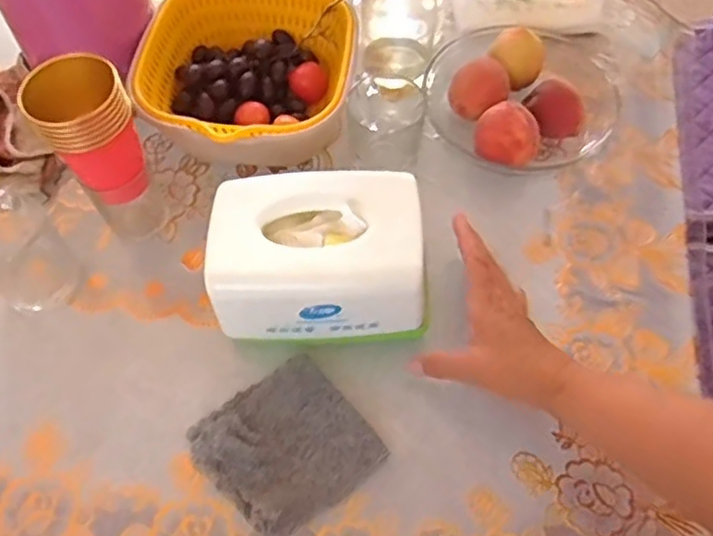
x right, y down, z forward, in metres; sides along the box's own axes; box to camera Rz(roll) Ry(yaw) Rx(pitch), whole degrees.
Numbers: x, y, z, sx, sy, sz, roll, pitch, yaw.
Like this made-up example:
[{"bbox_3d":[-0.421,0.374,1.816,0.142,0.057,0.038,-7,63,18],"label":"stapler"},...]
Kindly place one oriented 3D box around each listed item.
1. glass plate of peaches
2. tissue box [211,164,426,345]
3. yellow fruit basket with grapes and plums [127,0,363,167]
[{"bbox_3d":[0.160,-0.178,0.661,0.186,0.064,0.182,0,60,0],"label":"glass plate of peaches"},{"bbox_3d":[-0.030,-0.002,0.540,0.164,0.110,0.119,-1,60,0],"label":"tissue box"},{"bbox_3d":[-0.108,-0.186,0.649,0.203,0.081,0.201,0,60,0],"label":"yellow fruit basket with grapes and plums"}]

